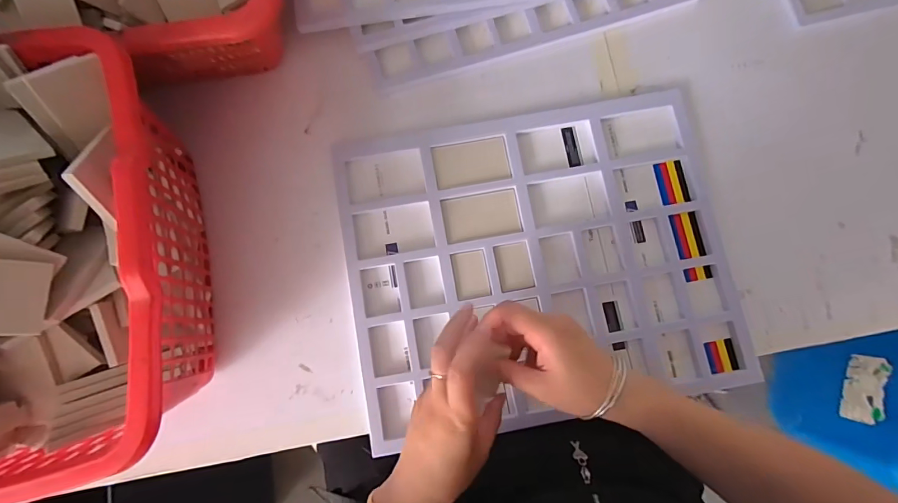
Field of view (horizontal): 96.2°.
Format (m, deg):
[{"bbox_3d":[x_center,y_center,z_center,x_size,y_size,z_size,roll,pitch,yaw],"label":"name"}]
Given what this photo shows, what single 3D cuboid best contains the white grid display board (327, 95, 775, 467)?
[{"bbox_3d":[0.098,0.006,0.465,0.419,0.028,0.344,-10,83,0],"label":"white grid display board"}]

